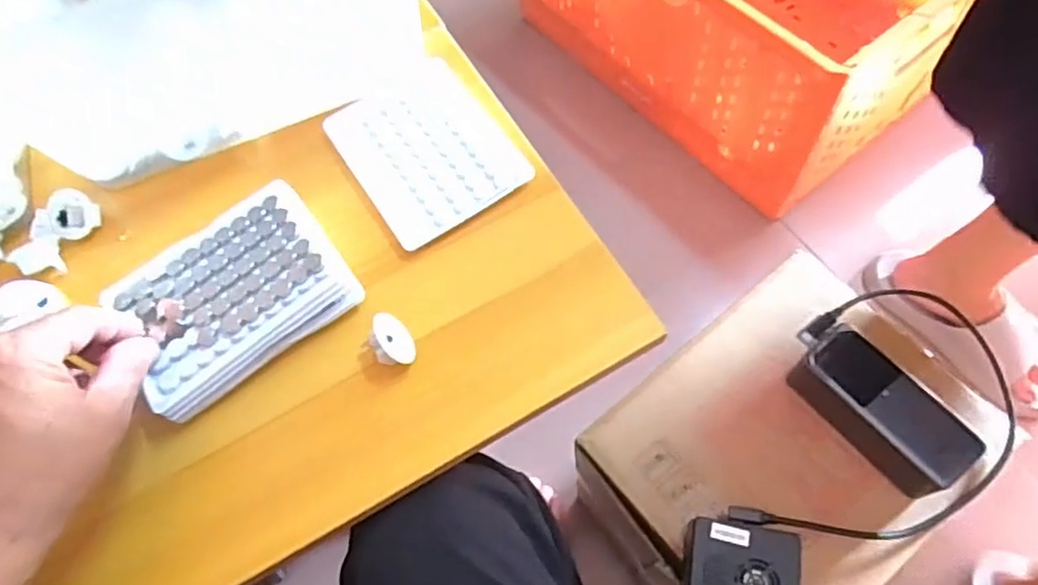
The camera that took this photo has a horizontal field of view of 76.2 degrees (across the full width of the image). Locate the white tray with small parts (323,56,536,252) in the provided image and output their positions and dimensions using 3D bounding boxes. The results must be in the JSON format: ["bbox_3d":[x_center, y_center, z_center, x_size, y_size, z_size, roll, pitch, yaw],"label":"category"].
[{"bbox_3d":[-0.067,-0.103,0.462,0.103,0.014,0.137,-32,66,-10],"label":"white tray with small parts"}]

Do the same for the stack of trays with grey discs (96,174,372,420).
[{"bbox_3d":[-0.170,0.002,0.398,0.128,0.028,0.102,-38,70,-15],"label":"stack of trays with grey discs"}]

